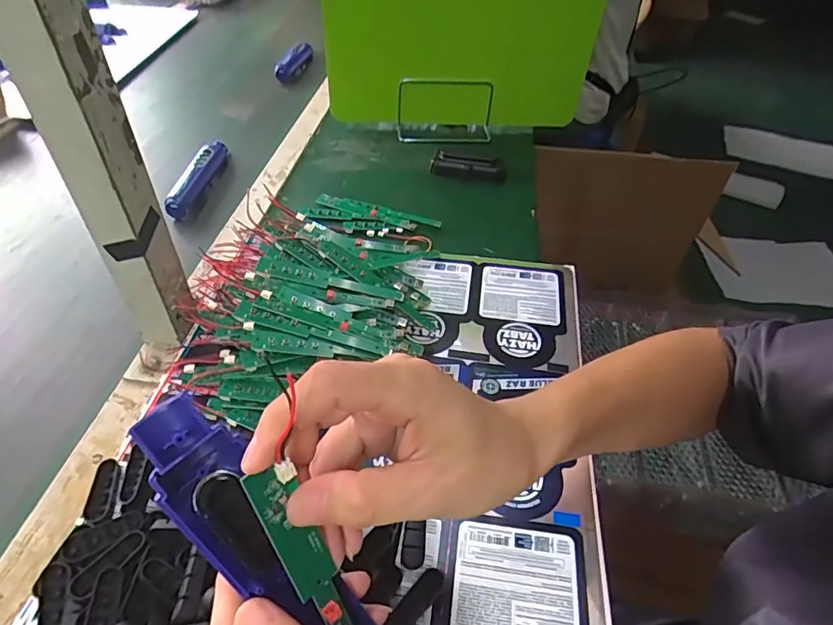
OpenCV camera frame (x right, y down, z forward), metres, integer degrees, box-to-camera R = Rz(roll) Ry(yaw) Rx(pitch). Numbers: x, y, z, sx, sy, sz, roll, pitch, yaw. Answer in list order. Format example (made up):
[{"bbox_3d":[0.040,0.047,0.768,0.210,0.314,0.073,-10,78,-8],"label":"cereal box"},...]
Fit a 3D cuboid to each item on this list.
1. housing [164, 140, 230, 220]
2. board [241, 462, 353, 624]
[{"bbox_3d":[-0.302,-0.187,0.691,0.038,0.038,0.164,4,45,-1],"label":"housing"},{"bbox_3d":[-0.040,0.120,0.219,0.018,0.136,0.007,-31,27,-27],"label":"board"}]

